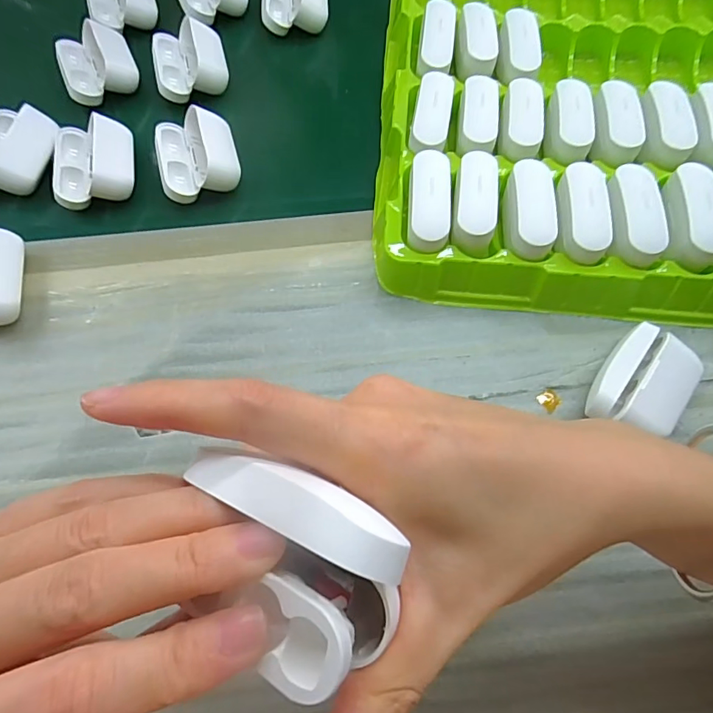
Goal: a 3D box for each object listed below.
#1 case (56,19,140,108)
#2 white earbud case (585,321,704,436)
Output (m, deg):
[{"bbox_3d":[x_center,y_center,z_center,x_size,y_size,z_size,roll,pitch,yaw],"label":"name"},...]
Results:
[{"bbox_3d":[-0.201,-0.228,0.370,0.053,0.024,0.060,-23,70,-8],"label":"case"},{"bbox_3d":[0.154,0.015,0.262,0.045,0.023,0.060,35,73,13],"label":"white earbud case"}]

